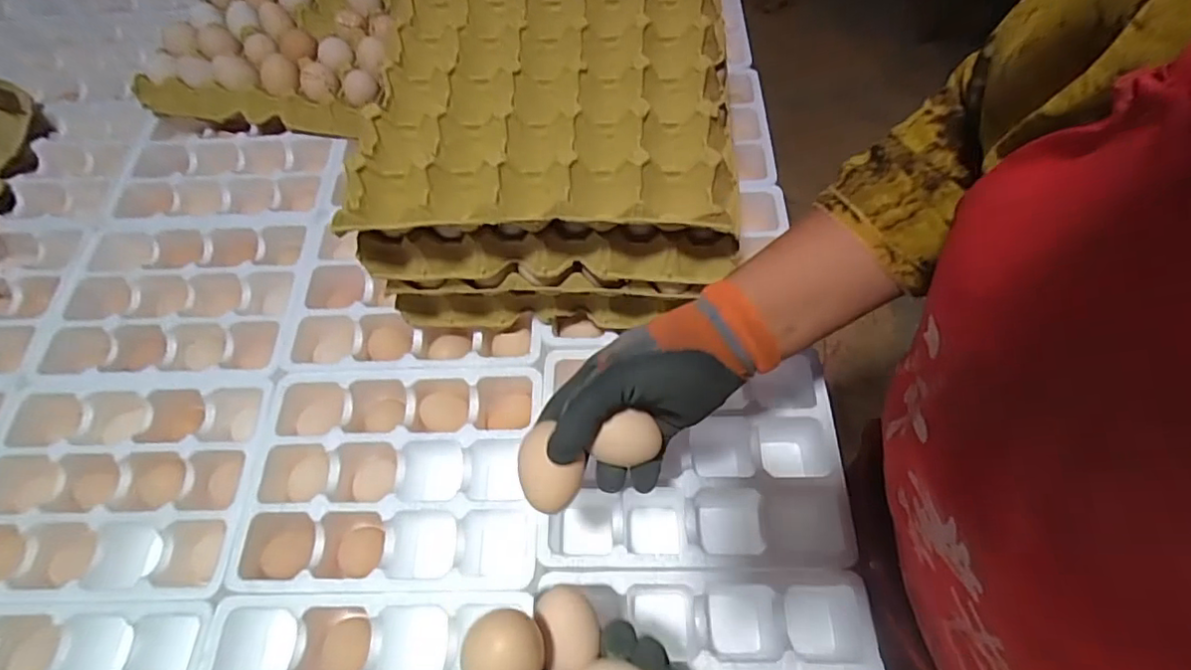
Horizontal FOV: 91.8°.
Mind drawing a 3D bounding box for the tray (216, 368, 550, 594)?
[{"bbox_3d":[-0.168,0.122,0.500,0.242,0.045,0.185,-2,61,1],"label":"tray"}]

